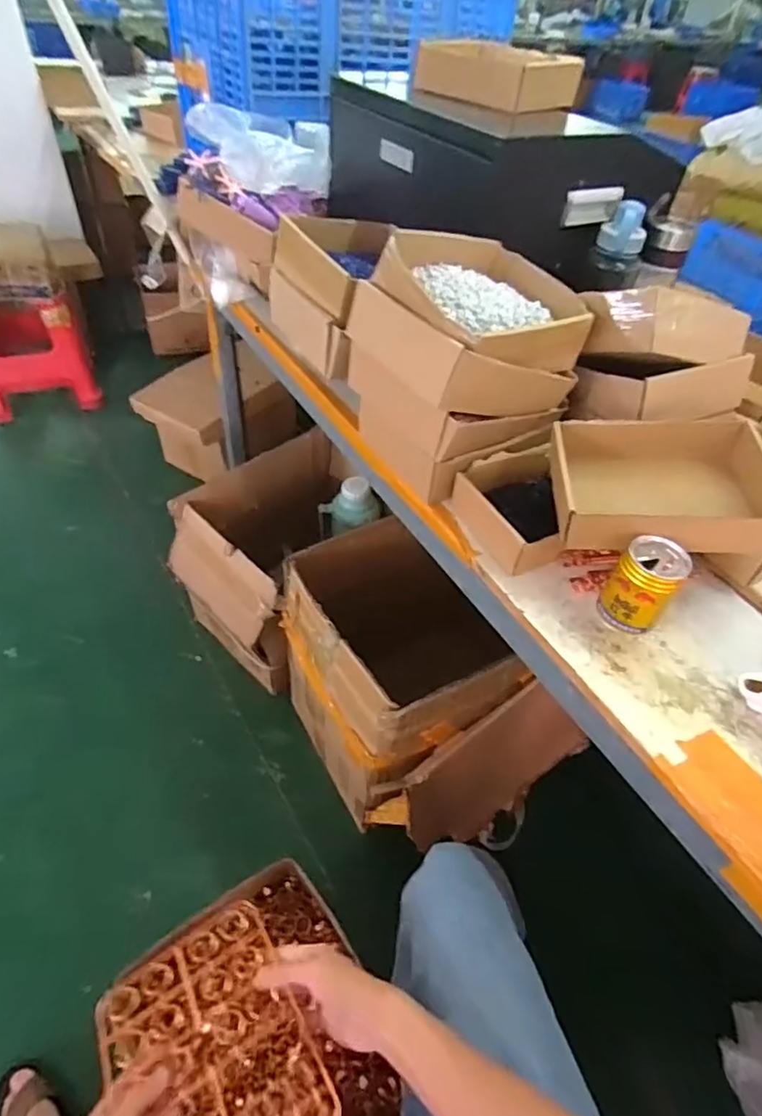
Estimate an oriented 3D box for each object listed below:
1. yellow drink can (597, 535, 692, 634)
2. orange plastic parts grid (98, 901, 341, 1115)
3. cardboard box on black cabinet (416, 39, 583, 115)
[{"bbox_3d":[0.269,0.029,0.587,0.059,0.089,0.056,3,47,-3],"label":"yellow drink can"},{"bbox_3d":[-0.153,0.441,0.503,0.160,0.008,0.217,-23,31,-25],"label":"orange plastic parts grid"},{"bbox_3d":[0.178,-0.722,0.841,0.157,0.061,0.202,-32,57,-30],"label":"cardboard box on black cabinet"}]

